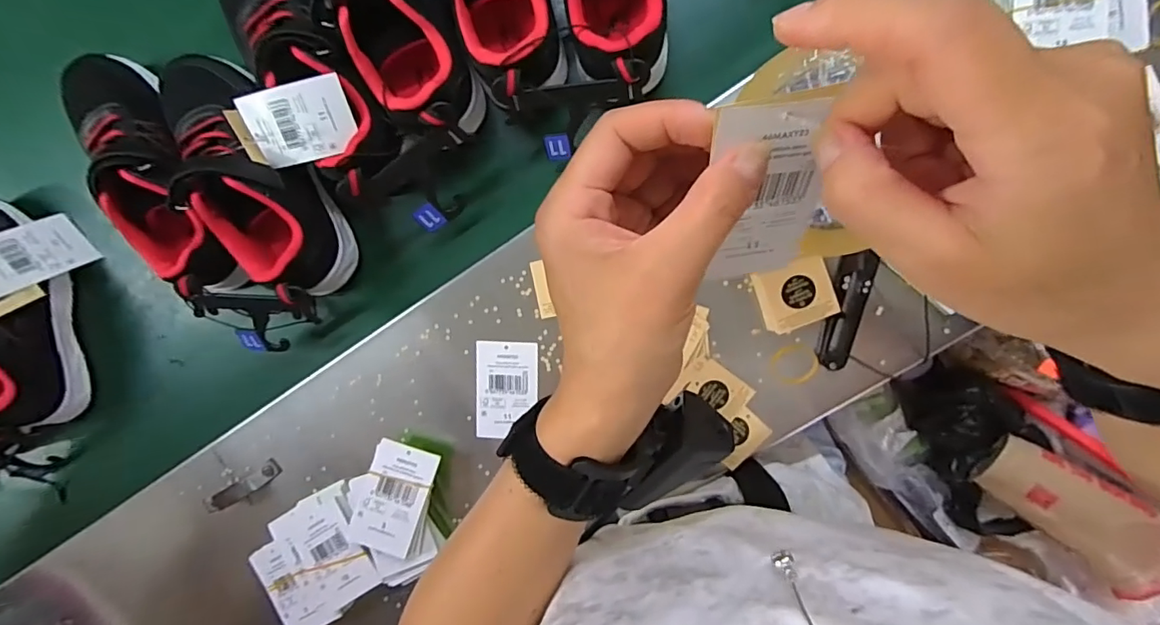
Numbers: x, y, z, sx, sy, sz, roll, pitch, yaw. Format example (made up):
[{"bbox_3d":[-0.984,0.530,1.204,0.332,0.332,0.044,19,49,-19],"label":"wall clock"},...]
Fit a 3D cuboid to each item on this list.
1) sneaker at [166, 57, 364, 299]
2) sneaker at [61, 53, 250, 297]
[{"bbox_3d":[-0.246,-0.099,0.381,0.073,0.068,0.206,-28,97,5],"label":"sneaker"},{"bbox_3d":[-0.326,-0.105,0.395,0.062,0.085,0.188,-29,97,5],"label":"sneaker"}]

